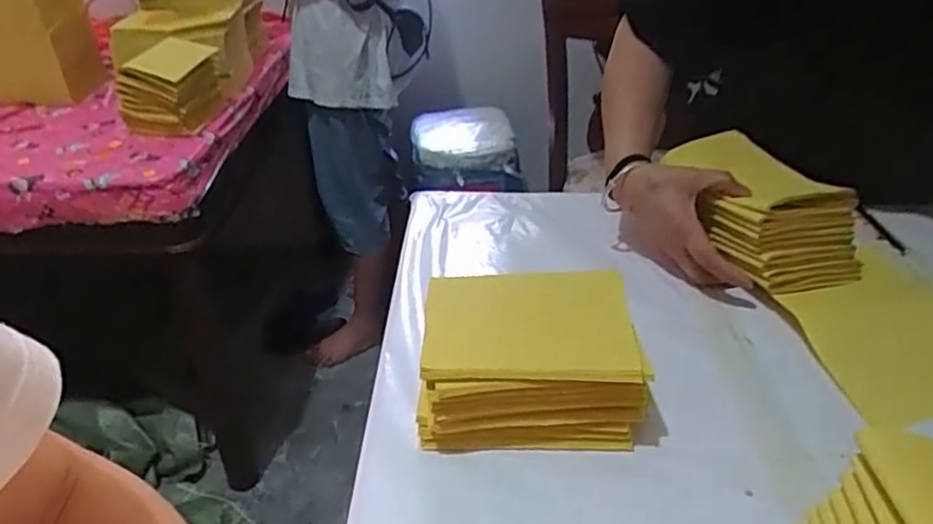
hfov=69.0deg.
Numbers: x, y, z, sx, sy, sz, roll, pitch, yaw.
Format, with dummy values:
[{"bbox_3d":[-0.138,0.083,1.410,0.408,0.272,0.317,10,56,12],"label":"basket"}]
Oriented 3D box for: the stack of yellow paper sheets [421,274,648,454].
[{"bbox_3d":[0.051,0.076,0.541,0.170,0.082,0.126,1,34,4],"label":"stack of yellow paper sheets"}]

